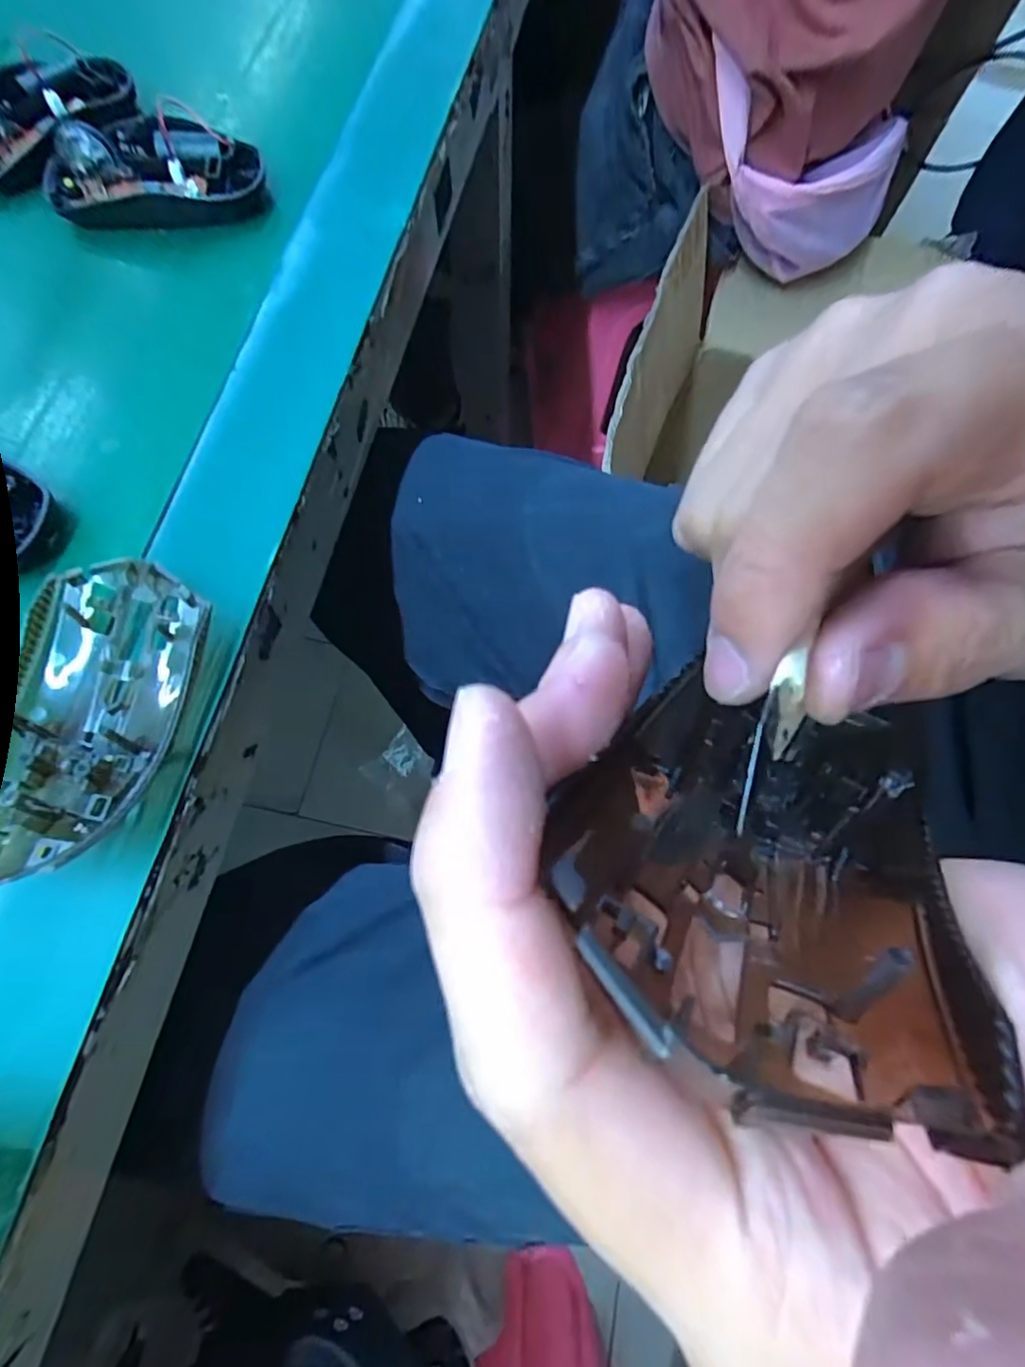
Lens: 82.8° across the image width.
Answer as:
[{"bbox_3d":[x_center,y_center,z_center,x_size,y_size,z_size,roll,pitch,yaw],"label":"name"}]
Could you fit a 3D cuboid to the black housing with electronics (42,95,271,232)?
[{"bbox_3d":[-0.178,-0.258,0.290,0.099,0.031,0.048,-6,72,-4],"label":"black housing with electronics"}]

